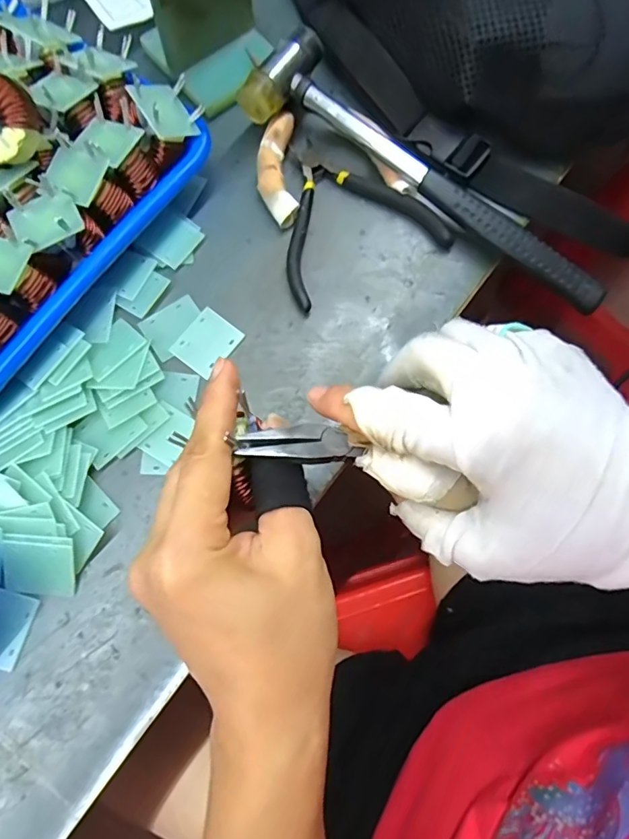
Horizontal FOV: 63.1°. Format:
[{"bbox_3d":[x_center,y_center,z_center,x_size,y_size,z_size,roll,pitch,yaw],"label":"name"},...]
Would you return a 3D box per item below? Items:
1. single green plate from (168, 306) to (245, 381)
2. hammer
[{"bbox_3d":[-0.062,-0.045,0.297,0.029,0.004,0.035,37,78,7],"label":"single green plate"},{"bbox_3d":[0.072,-0.149,0.310,0.241,0.035,0.056,33,78,6],"label":"hammer"}]

